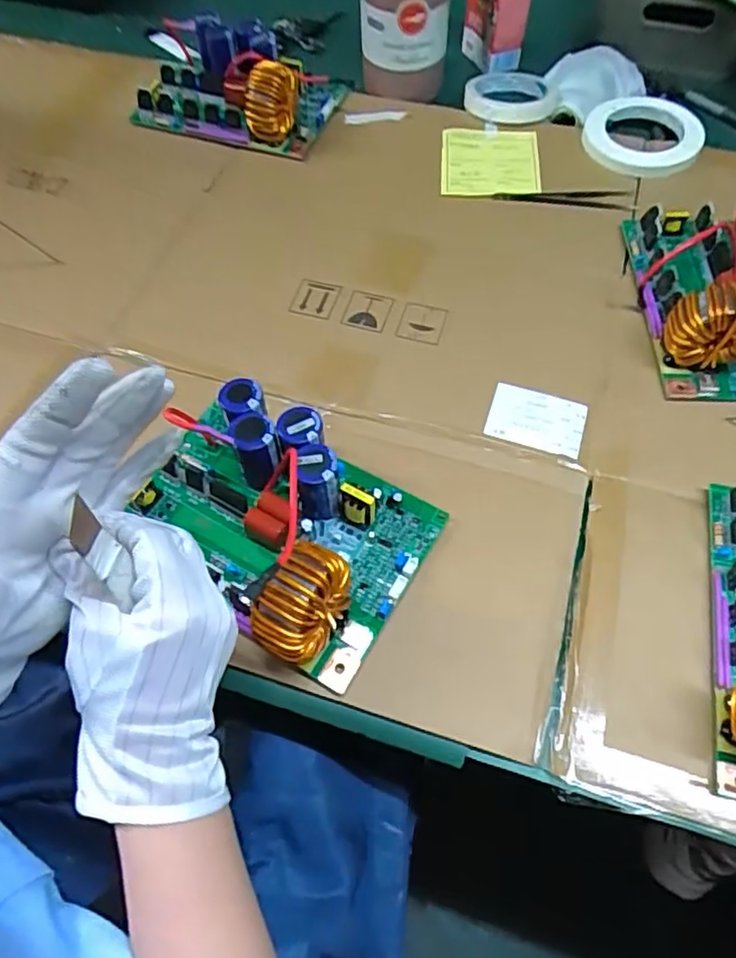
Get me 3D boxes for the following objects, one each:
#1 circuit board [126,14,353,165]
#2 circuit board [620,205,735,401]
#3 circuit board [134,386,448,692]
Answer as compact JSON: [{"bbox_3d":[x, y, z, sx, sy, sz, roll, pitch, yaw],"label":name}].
[{"bbox_3d":[-0.136,-0.391,0.628,0.192,0.060,0.111,20,62,13],"label":"circuit board"},{"bbox_3d":[0.294,-0.159,0.510,0.140,0.065,0.195,0,60,1],"label":"circuit board"},{"bbox_3d":[-0.061,0.023,0.397,0.179,0.067,0.133,26,64,15],"label":"circuit board"}]

